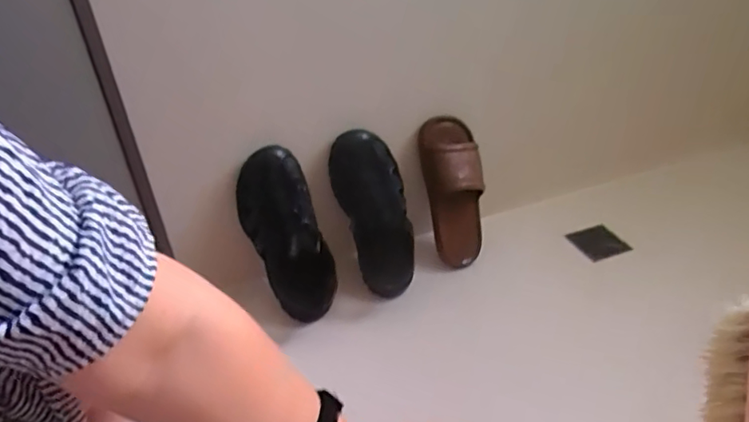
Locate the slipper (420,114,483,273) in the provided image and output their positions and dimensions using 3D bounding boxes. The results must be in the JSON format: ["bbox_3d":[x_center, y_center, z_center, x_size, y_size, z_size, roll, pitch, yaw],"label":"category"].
[{"bbox_3d":[0.146,-0.030,1.051,0.103,0.281,0.112,-5,28,3],"label":"slipper"}]

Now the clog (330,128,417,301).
[{"bbox_3d":[-0.003,0.011,0.973,0.119,0.273,0.147,-10,28,-6],"label":"clog"}]

